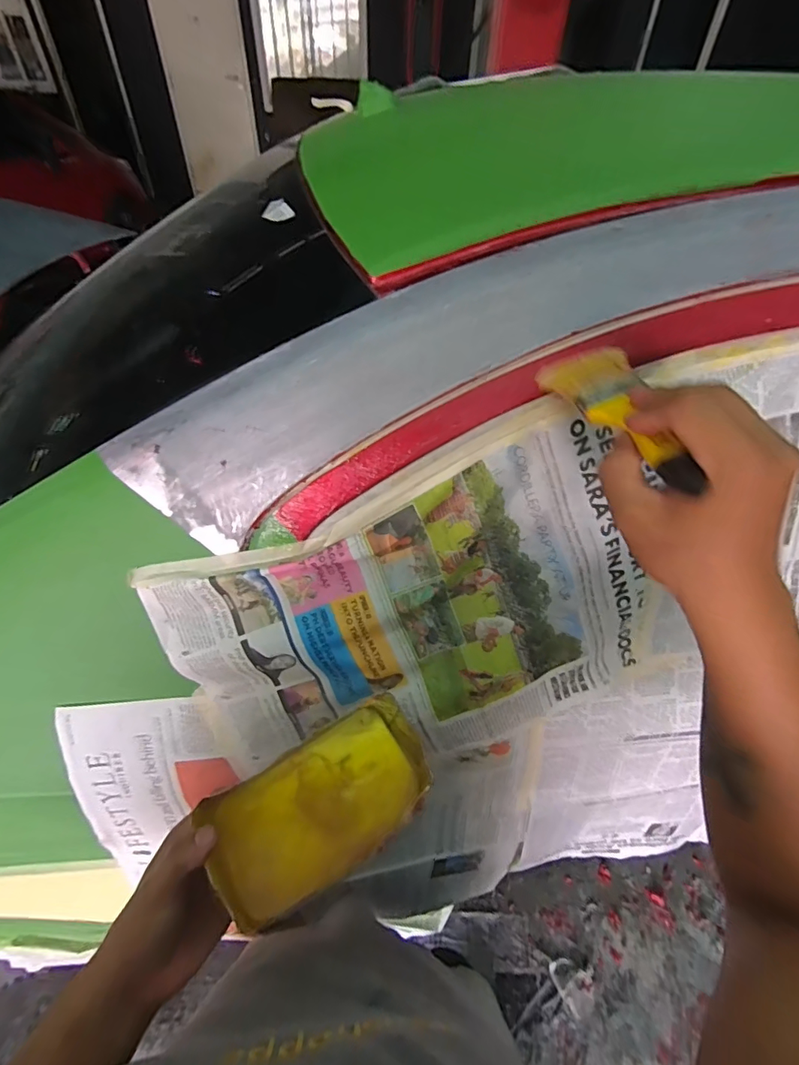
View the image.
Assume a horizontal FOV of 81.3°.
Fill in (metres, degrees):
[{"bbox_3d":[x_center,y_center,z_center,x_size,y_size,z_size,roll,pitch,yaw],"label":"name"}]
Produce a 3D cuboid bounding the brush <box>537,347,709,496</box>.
[{"bbox_3d":[0.148,-0.081,0.313,0.057,0.027,0.177,-1,40,-3],"label":"brush"}]

